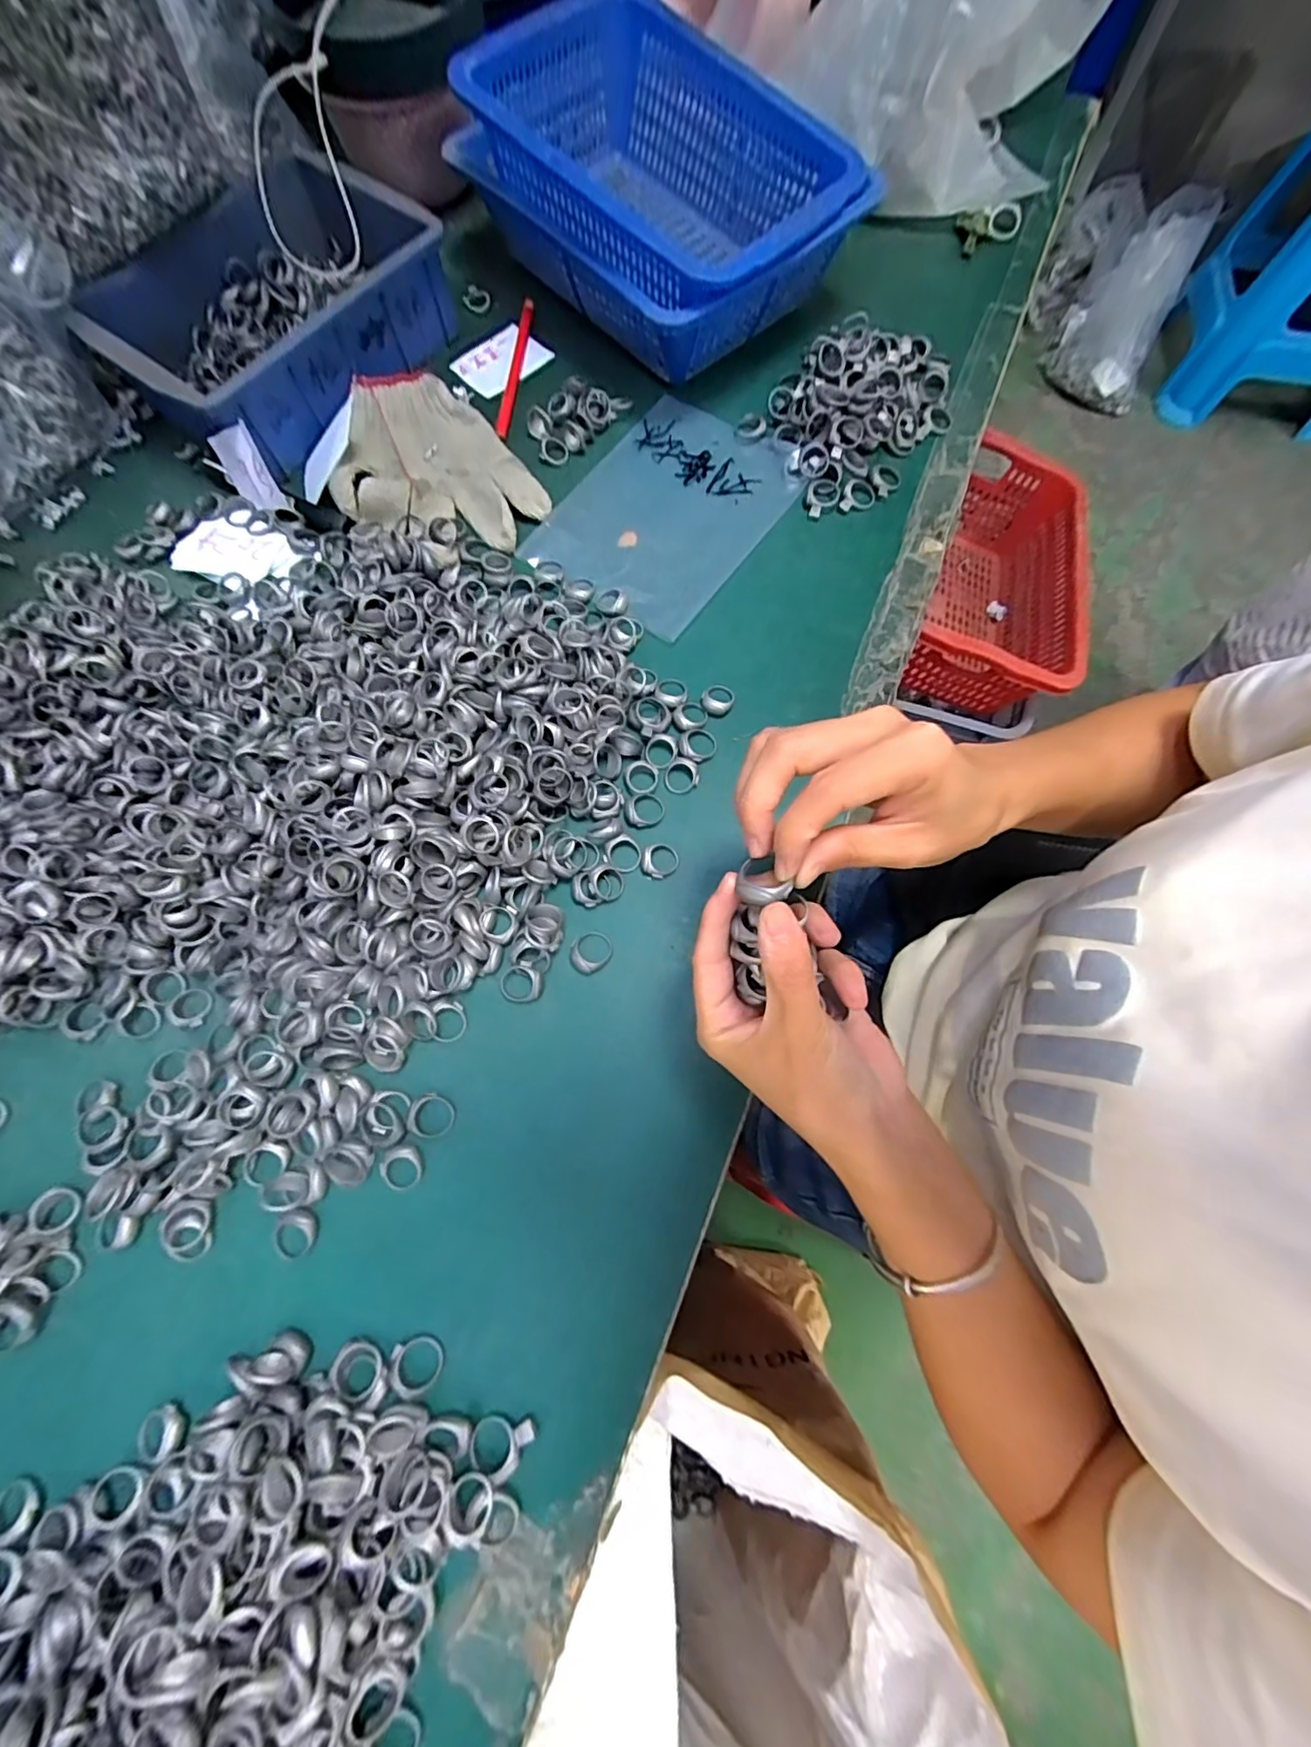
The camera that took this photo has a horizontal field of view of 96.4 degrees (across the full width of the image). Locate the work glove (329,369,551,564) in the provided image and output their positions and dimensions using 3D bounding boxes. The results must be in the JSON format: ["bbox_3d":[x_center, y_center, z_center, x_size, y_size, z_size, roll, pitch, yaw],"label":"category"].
[{"bbox_3d":[-0.181,-0.318,0.454,0.134,0.023,0.200,-33,77,-9],"label":"work glove"}]

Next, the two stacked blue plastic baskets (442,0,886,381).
[{"bbox_3d":[0.000,-0.538,0.464,0.296,0.100,0.198,44,79,11],"label":"two stacked blue plastic baskets"}]

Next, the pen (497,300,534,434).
[{"bbox_3d":[-0.123,-0.437,0.506,0.013,0.009,0.160,4,75,1],"label":"pen"}]

